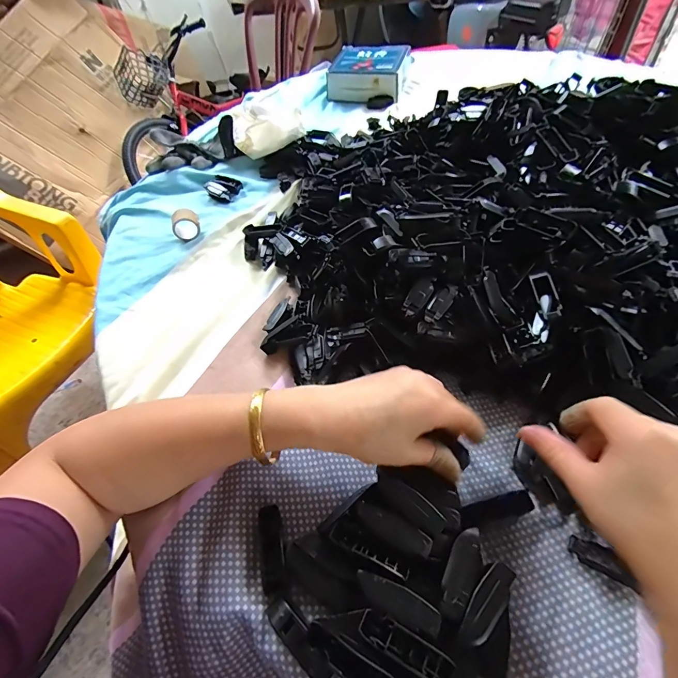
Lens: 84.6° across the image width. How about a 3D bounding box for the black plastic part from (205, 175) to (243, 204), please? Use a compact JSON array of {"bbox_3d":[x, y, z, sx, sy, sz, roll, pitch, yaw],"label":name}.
[{"bbox_3d":[-0.170,-0.222,0.549,0.044,0.019,0.041,24,59,20],"label":"black plastic part"}]

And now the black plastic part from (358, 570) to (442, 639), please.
[{"bbox_3d":[0.036,0.162,0.230,0.053,0.004,0.017,20,57,17],"label":"black plastic part"}]

